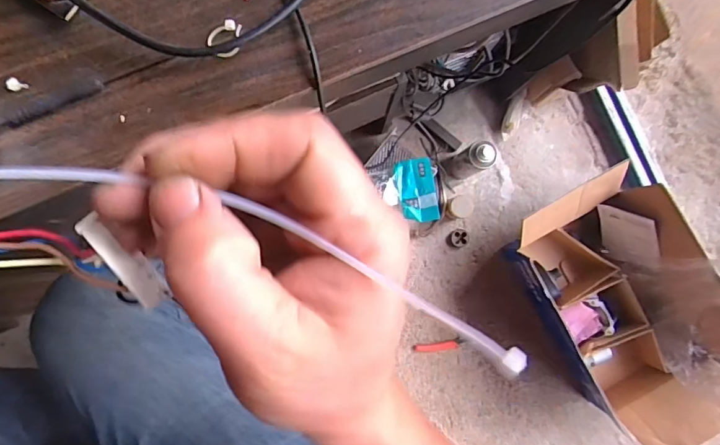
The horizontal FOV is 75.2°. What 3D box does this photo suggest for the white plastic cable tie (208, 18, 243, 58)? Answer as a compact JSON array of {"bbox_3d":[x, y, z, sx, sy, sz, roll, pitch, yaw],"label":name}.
[{"bbox_3d":[-0.058,-0.080,0.202,0.013,0.004,0.017,26,86,-1],"label":"white plastic cable tie"}]

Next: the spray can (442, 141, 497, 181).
[{"bbox_3d":[0.205,-0.115,0.894,0.059,0.171,0.051,-25,89,-4],"label":"spray can"}]

